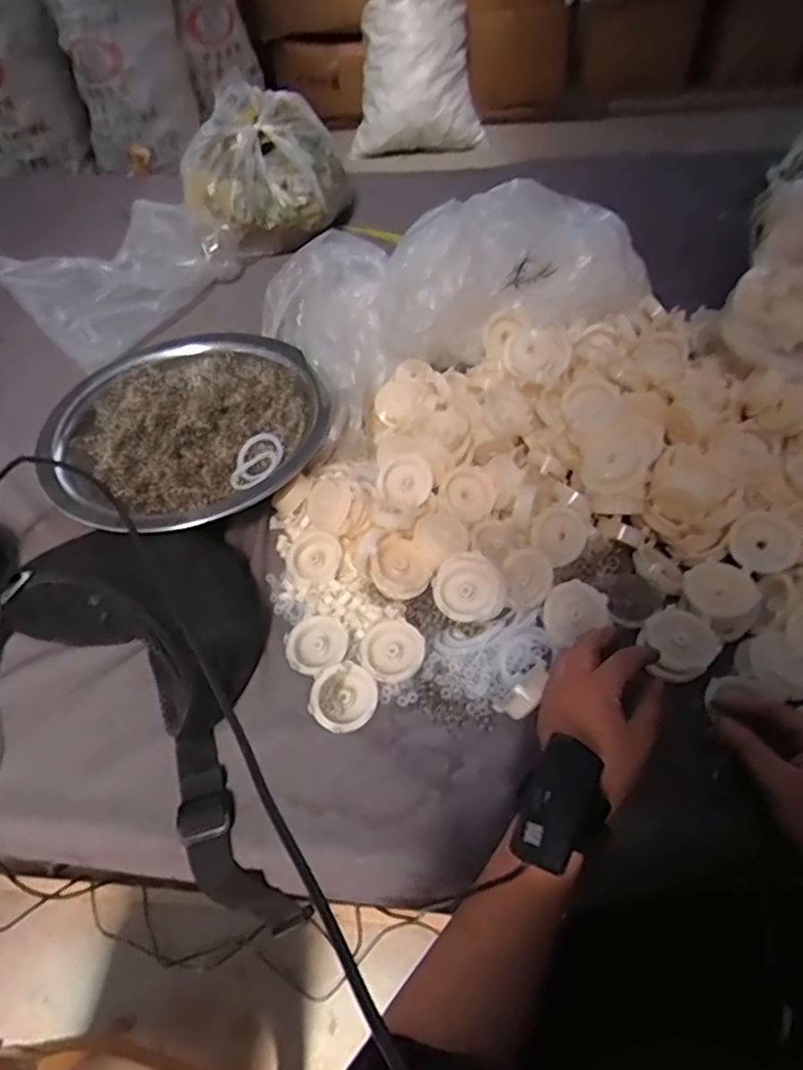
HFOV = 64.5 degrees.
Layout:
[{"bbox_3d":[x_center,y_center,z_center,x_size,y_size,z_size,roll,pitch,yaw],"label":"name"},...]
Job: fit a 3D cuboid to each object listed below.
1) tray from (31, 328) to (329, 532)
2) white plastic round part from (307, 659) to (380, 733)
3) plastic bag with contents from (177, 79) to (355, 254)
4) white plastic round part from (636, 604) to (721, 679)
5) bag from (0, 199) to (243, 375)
[{"bbox_3d":[-0.227,-0.108,0.692,0.291,0.060,0.285,-39,58,-24],"label":"tray"},{"bbox_3d":[-0.045,0.131,0.514,0.053,0.018,0.052,-3,51,3],"label":"white plastic round part"},{"bbox_3d":[-0.205,-0.563,0.982,0.256,0.153,0.195,-19,52,-10],"label":"plastic bag with contents"},{"bbox_3d":[0.222,0.086,0.509,0.054,0.018,0.053,-3,51,3],"label":"white plastic round part"},{"bbox_3d":[-0.400,-0.380,0.926,0.219,0.087,0.288,29,59,25],"label":"bag"}]

